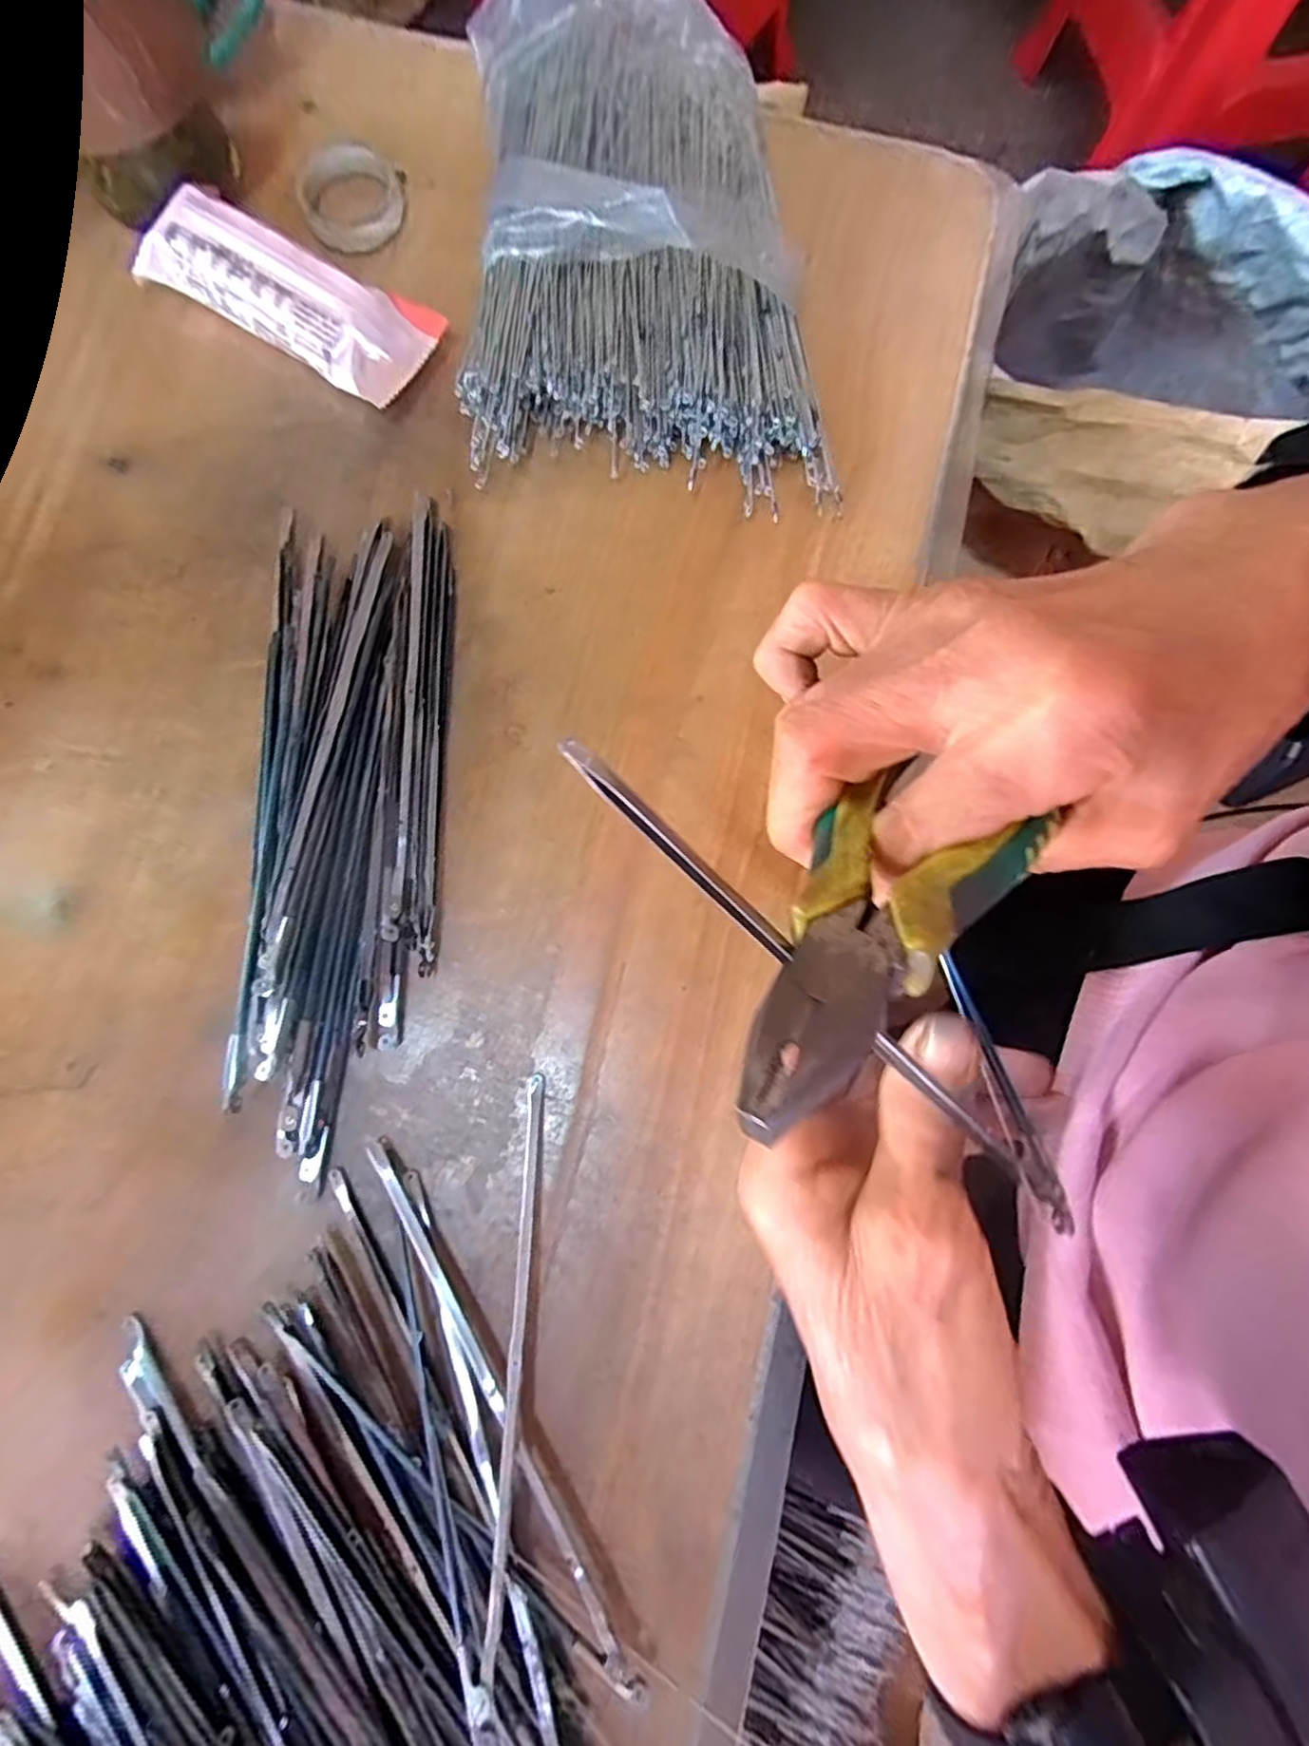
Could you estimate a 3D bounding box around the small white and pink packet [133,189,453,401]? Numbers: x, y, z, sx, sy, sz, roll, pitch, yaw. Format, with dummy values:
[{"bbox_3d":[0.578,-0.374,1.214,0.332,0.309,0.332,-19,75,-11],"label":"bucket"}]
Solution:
[{"bbox_3d":[-0.160,-0.253,0.293,0.126,0.034,0.048,29,81,6],"label":"small white and pink packet"}]

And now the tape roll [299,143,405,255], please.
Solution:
[{"bbox_3d":[-0.140,-0.312,0.314,0.043,0.017,0.045,0,79,1],"label":"tape roll"}]

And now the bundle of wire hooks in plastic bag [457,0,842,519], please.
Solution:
[{"bbox_3d":[-0.013,-0.277,0.292,0.149,0.046,0.247,-7,79,-1],"label":"bundle of wire hooks in plastic bag"}]

